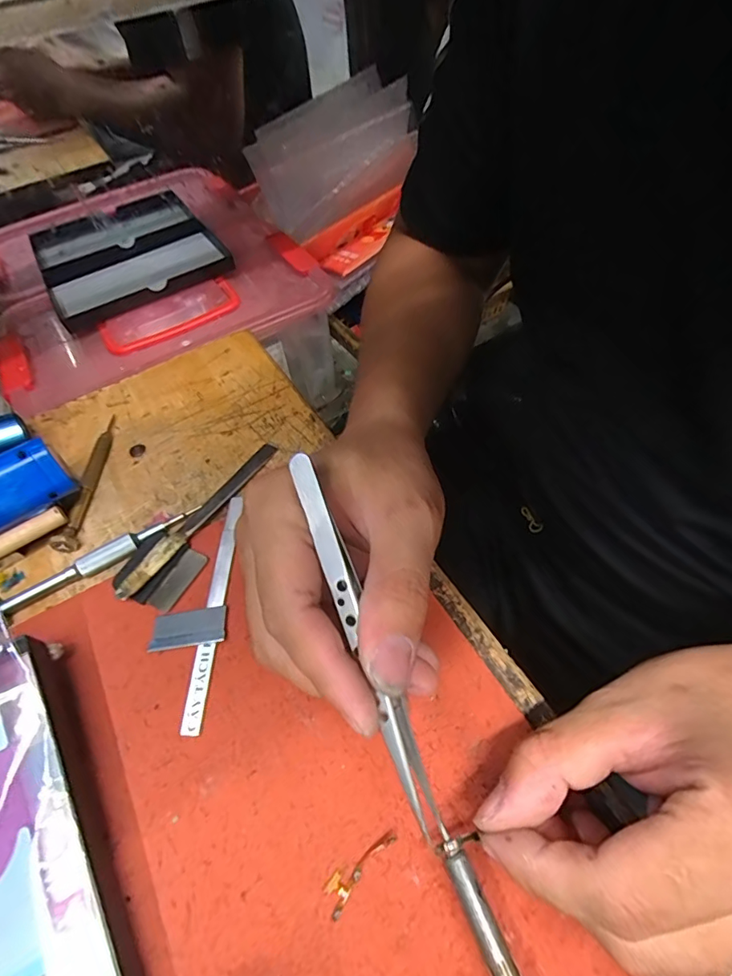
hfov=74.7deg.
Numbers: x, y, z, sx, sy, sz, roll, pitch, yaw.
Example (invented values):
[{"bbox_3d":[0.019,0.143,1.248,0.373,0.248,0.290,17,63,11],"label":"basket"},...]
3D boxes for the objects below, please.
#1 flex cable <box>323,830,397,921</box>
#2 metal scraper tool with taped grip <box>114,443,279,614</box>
[{"bbox_3d":[-0.003,0.141,0.179,0.010,0.004,0.033,36,64,27],"label":"flex cable"},{"bbox_3d":[-0.093,0.016,0.281,0.038,0.008,0.121,19,58,18],"label":"metal scraper tool with taped grip"}]

